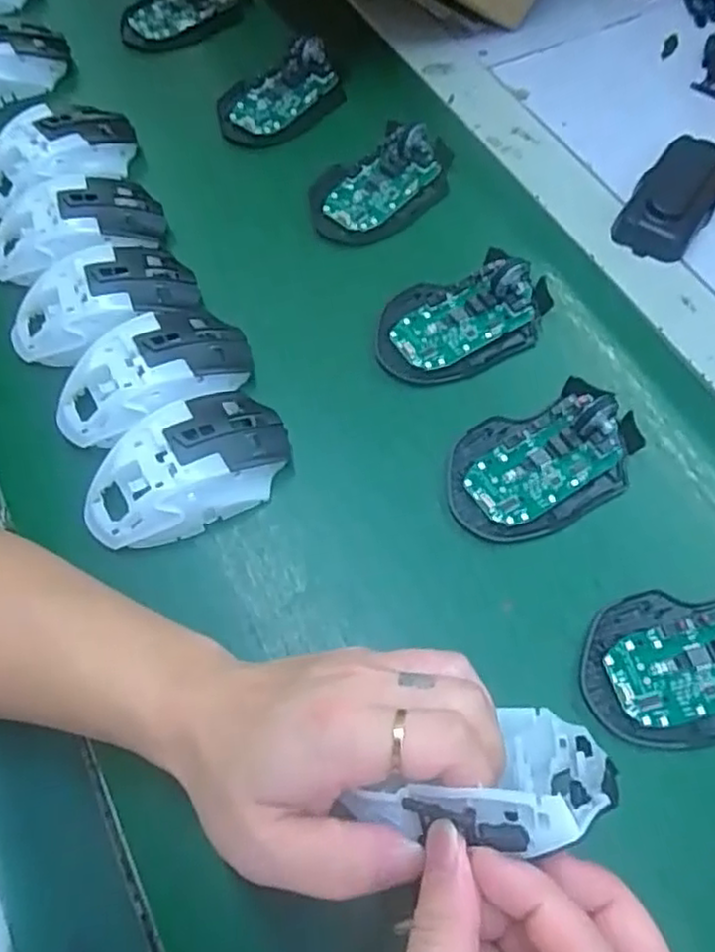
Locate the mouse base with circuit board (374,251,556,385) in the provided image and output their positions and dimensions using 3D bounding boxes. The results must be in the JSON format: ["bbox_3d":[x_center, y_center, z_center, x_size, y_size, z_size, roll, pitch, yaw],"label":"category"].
[{"bbox_3d":[0.068,-0.101,0.445,0.115,0.023,0.071,-17,64,-6],"label":"mouse base with circuit board"}]

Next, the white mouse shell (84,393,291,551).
[{"bbox_3d":[-0.096,-0.003,0.392,0.115,0.040,0.062,-28,66,-11],"label":"white mouse shell"}]

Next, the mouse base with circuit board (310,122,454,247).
[{"bbox_3d":[0.018,-0.211,0.499,0.111,0.024,0.069,-33,67,-13],"label":"mouse base with circuit board"}]

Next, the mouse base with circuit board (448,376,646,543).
[{"bbox_3d":[0.106,-0.010,0.400,0.114,0.021,0.074,-27,66,-11],"label":"mouse base with circuit board"}]

